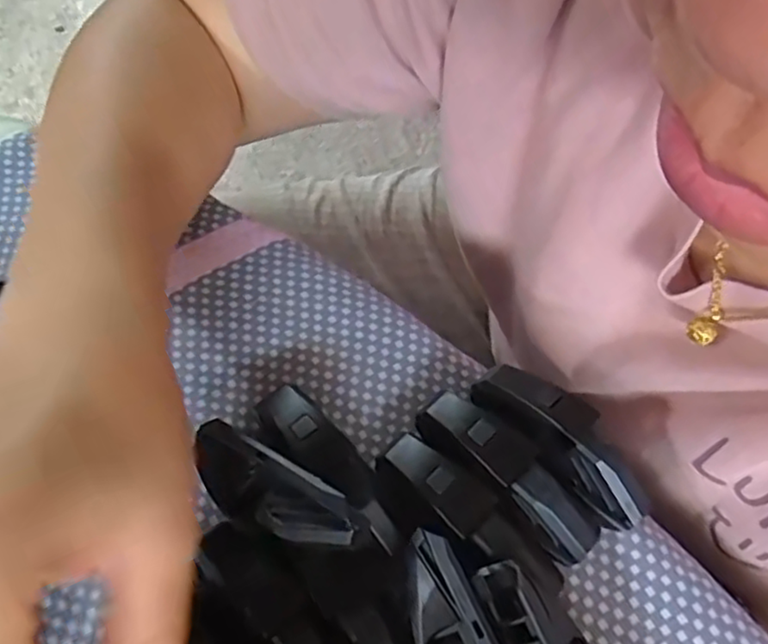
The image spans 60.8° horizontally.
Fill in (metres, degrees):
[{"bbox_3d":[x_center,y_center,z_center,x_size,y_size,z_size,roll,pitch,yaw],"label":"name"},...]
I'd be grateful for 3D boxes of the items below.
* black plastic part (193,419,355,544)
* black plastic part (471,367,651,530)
[{"bbox_3d":[-0.039,0.053,0.209,0.068,0.010,0.022,19,61,33],"label":"black plastic part"},{"bbox_3d":[0.065,0.042,0.236,0.022,0.020,0.071,-41,72,-20],"label":"black plastic part"}]

